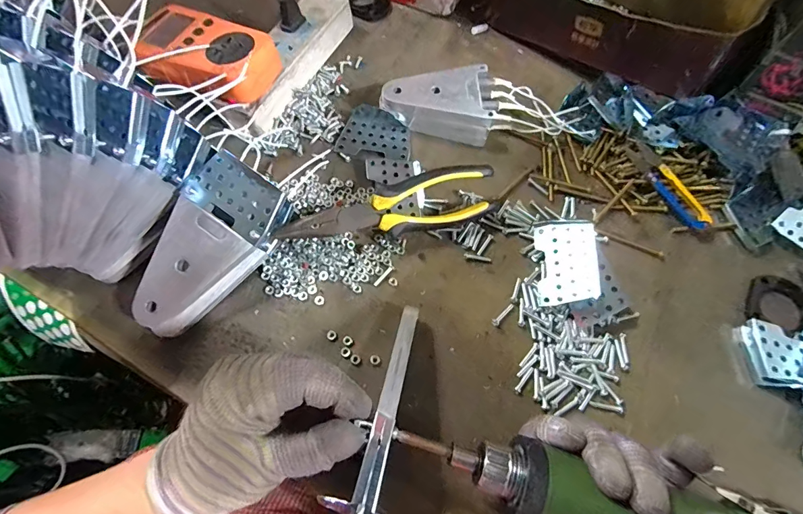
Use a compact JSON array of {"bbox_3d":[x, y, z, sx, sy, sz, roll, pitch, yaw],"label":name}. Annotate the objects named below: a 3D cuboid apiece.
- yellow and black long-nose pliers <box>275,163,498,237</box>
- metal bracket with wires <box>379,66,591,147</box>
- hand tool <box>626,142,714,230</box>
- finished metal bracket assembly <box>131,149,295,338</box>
[{"bbox_3d":[-0.010,-0.038,0.329,0.180,0.036,0.046,-12,67,-6],"label":"yellow and black long-nose pliers"},{"bbox_3d":[0.080,-0.148,0.381,0.188,0.029,0.066,10,66,4],"label":"metal bracket with wires"},{"bbox_3d":[0.241,-0.066,0.356,0.022,0.009,0.095,-27,69,-12],"label":"hand tool"},{"bbox_3d":[-0.147,-0.006,0.301,0.070,0.030,0.134,35,88,-2],"label":"finished metal bracket assembly"}]

